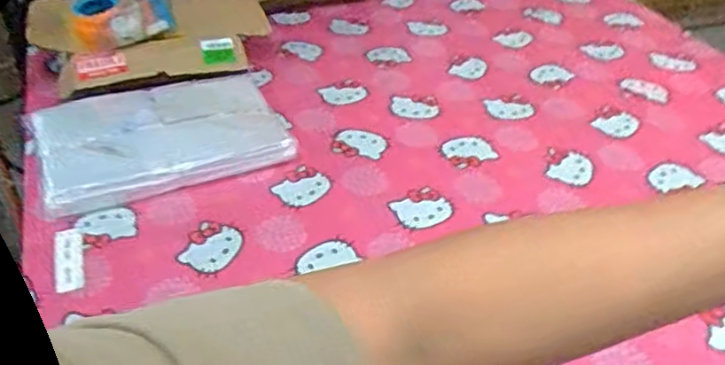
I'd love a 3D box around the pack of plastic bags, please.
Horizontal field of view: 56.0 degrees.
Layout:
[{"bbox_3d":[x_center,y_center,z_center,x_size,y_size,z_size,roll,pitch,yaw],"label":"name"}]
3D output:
[{"bbox_3d":[-0.289,-0.069,0.985,0.338,0.042,0.228,-14,40,-19],"label":"pack of plastic bags"}]

